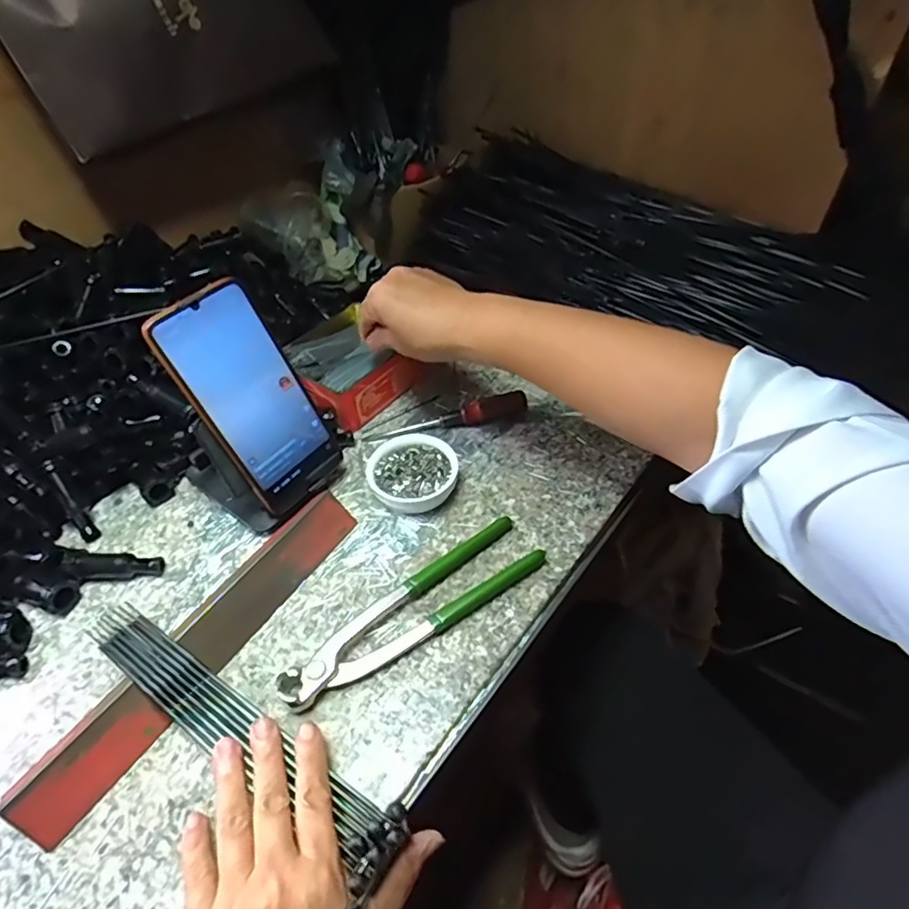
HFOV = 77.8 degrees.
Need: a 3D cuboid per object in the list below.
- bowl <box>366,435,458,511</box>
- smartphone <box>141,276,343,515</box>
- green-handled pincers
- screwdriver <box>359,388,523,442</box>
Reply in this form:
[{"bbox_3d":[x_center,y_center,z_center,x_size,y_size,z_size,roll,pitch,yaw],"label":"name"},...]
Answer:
[{"bbox_3d":[-0.036,0.017,0.464,0.070,0.026,0.068,-2,47,2],"label":"bowl"},{"bbox_3d":[-0.146,-0.039,0.415,0.009,0.165,0.076,7,42,45],"label":"smartphone"},{"bbox_3d":[-0.028,0.104,0.390,0.196,0.017,0.052,-29,52,-22],"label":"green-handled pincers"},{"bbox_3d":[-0.007,-0.036,0.513,0.146,0.025,0.021,-7,47,-3],"label":"screwdriver"}]

